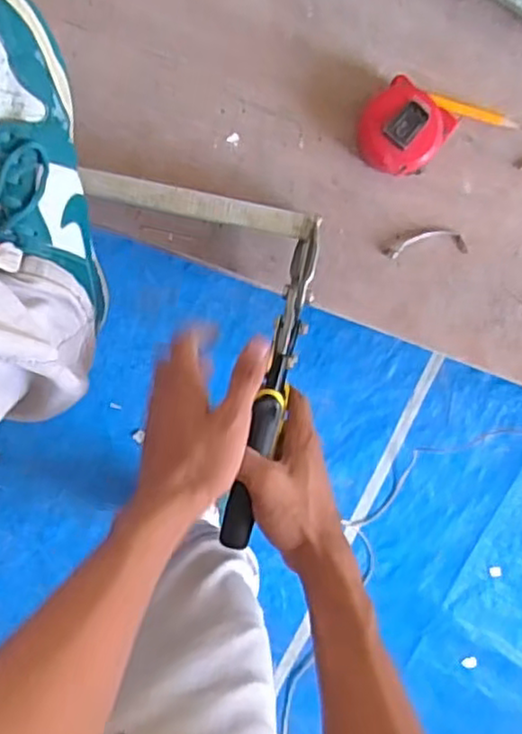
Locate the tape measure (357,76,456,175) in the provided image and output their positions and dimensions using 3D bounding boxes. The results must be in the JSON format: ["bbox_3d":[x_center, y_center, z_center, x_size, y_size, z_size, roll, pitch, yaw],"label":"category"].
[{"bbox_3d":[0.105,-0.180,0.533,0.062,0.041,0.065,36,95,-6],"label":"tape measure"}]

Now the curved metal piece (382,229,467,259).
[{"bbox_3d":[0.133,-0.100,0.556,0.066,0.004,0.021,-5,98,-1],"label":"curved metal piece"}]

